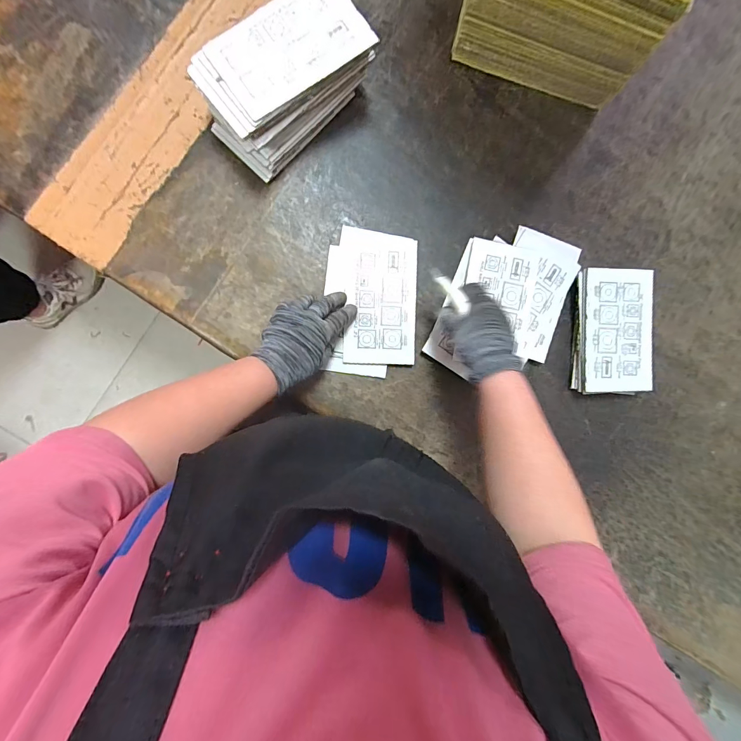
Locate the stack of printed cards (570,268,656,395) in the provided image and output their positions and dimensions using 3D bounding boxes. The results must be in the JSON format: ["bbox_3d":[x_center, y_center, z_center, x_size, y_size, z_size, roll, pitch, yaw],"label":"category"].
[{"bbox_3d":[0.332,-0.054,0.498,0.100,0.029,0.169,1,90,-6],"label":"stack of printed cards"}]

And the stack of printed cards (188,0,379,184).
[{"bbox_3d":[-0.097,-0.337,0.428,0.188,0.088,0.101,-43,94,-5],"label":"stack of printed cards"}]

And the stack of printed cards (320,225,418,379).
[{"bbox_3d":[0.002,-0.089,0.486,0.116,0.010,0.187,2,90,-6],"label":"stack of printed cards"}]

